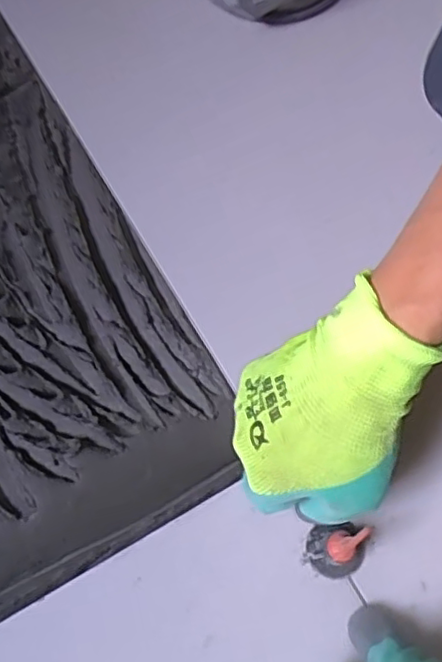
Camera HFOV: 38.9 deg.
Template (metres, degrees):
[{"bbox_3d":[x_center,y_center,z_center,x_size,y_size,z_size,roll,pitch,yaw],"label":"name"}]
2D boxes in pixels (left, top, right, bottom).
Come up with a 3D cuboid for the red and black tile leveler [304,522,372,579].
[{"bbox_3d":[0.069,0.127,0.362,0.035,0.033,0.029,7,68,0],"label":"red and black tile leveler"}]

